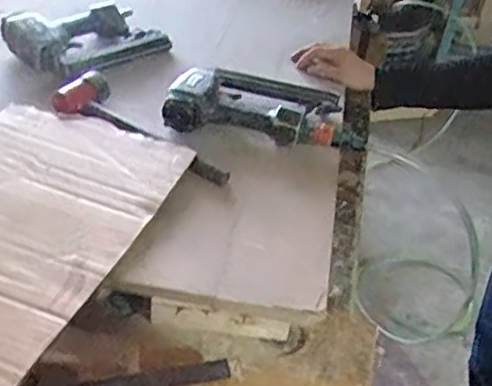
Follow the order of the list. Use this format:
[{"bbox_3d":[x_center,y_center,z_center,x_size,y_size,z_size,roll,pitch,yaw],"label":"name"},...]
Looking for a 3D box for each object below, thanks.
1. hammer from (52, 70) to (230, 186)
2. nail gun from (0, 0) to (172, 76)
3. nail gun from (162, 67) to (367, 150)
[{"bbox_3d":[-0.152,-0.088,0.869,0.295,0.036,0.092,31,45,28],"label":"hammer"},{"bbox_3d":[-0.262,-0.265,1.068,0.243,0.065,0.171,-28,50,-35],"label":"nail gun"},{"bbox_3d":[0.029,-0.124,0.940,0.283,0.081,0.153,7,39,2],"label":"nail gun"}]

